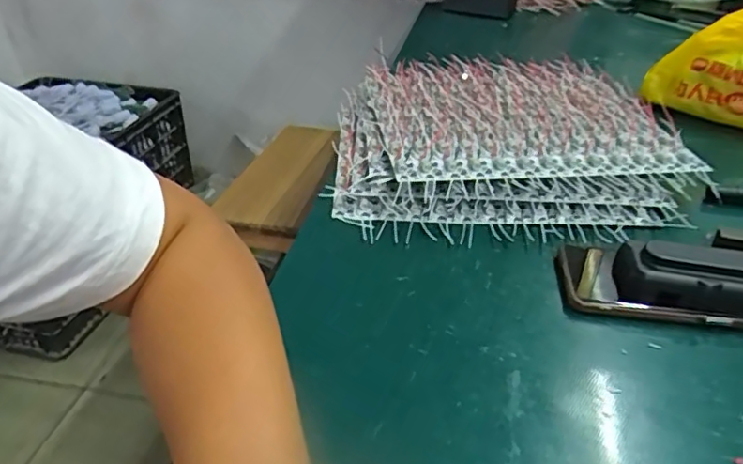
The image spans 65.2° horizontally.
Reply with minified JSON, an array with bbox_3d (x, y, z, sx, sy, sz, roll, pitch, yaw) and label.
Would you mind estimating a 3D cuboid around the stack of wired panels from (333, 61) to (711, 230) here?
[{"bbox_3d":[0.132,-0.108,0.624,0.333,0.055,0.325,1,34,0],"label":"stack of wired panels"}]

